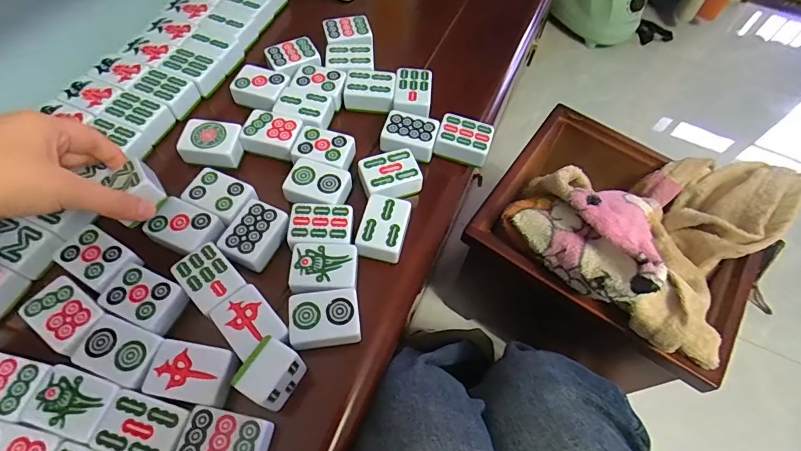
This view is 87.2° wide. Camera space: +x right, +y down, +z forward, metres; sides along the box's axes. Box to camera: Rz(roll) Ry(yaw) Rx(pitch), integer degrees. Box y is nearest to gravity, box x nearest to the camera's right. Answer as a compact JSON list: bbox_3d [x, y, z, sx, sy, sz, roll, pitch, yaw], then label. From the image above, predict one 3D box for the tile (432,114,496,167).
[{"bbox_3d":[0.058,-0.077,0.389,0.046,0.024,0.039,15,61,6],"label":"tile"}]

